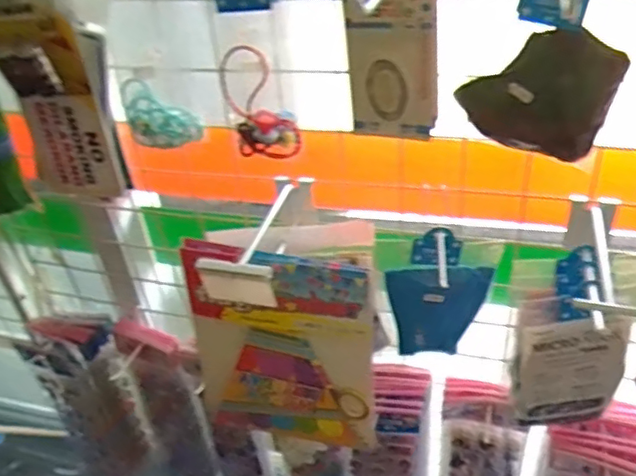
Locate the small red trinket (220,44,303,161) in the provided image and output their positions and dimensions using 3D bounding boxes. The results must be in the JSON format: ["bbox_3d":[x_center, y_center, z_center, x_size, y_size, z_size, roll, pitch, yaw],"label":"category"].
[{"bbox_3d":[-0.049,-0.115,0.533,0.061,0.106,0.021,-6,37,1],"label":"small red trinket"}]

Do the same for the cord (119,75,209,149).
[{"bbox_3d":[-0.149,-0.119,0.586,0.068,0.056,0.032,-14,37,-9],"label":"cord"}]

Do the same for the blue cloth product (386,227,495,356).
[{"bbox_3d":[0.126,0.060,0.630,0.101,0.151,0.015,-5,37,2],"label":"blue cloth product"}]

